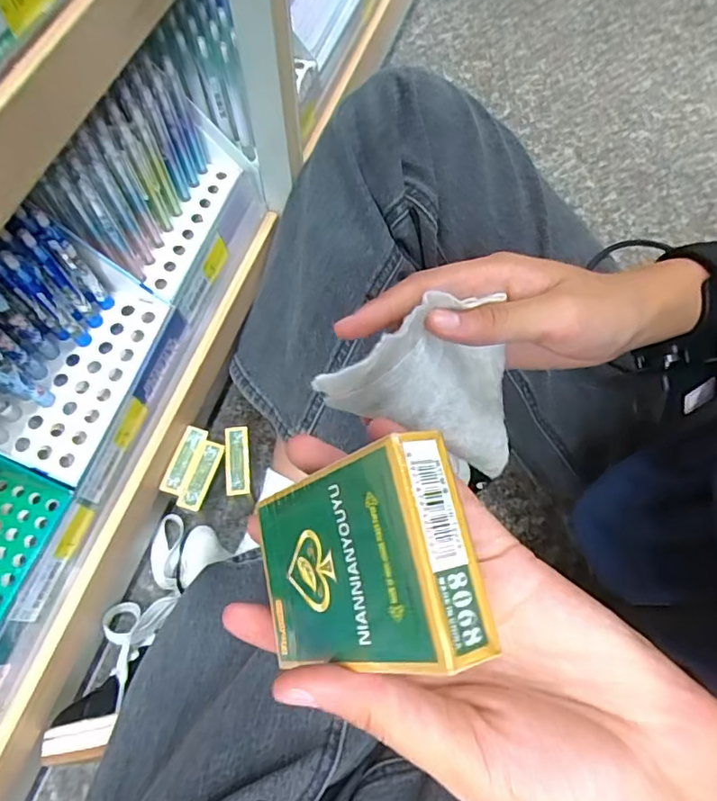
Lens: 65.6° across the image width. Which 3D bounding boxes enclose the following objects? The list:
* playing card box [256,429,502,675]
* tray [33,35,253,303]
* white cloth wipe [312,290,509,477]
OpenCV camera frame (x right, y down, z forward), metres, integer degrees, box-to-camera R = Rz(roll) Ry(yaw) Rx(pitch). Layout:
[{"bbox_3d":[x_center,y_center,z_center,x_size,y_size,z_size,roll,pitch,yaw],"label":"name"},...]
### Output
[{"bbox_3d":[-0.003,0.050,0.173,0.016,0.086,0.056,-1,70,-38],"label":"playing card box"},{"bbox_3d":[-0.150,-0.171,0.422,0.065,0.108,0.155,22,68,9],"label":"tray"},{"bbox_3d":[0.042,-0.010,0.261,0.015,0.127,0.066,32,96,52],"label":"white cloth wipe"}]

